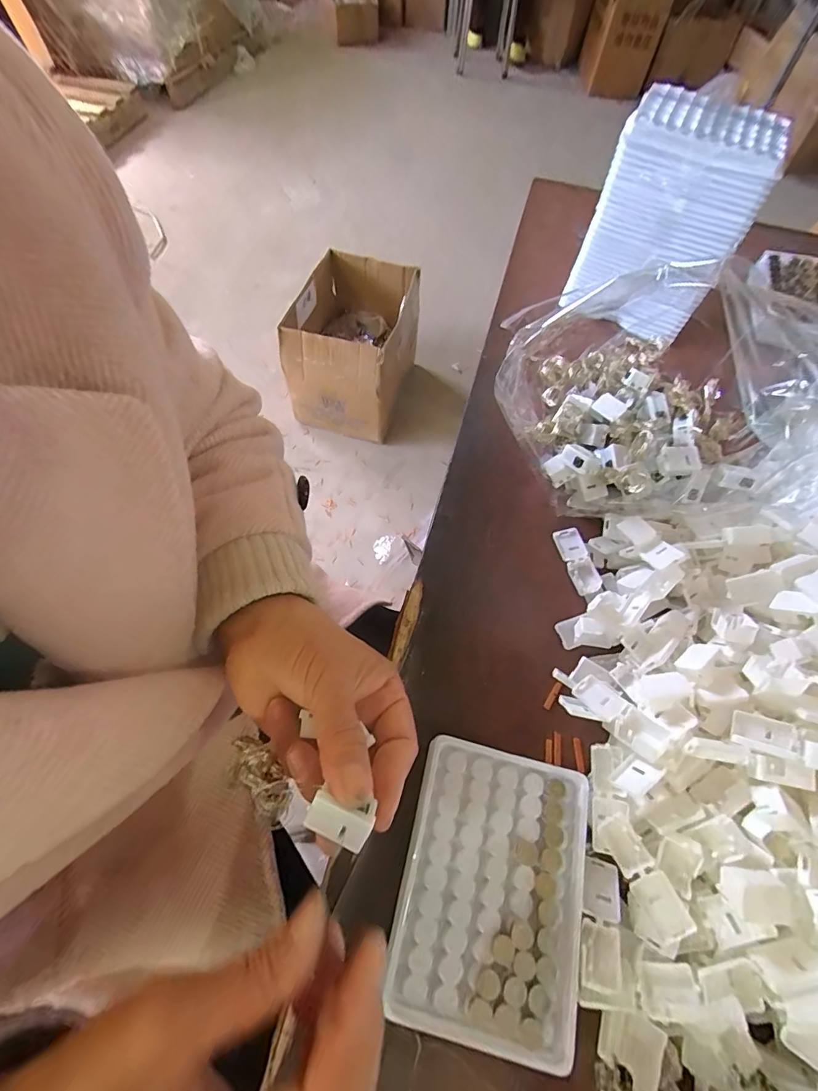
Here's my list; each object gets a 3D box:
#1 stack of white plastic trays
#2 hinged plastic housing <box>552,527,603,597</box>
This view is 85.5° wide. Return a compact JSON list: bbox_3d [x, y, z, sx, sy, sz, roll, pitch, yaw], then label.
[{"bbox_3d":[0.250,-0.308,0.430,0.130,0.157,0.091,35,66,15],"label":"stack of white plastic trays"},{"bbox_3d":[0.133,0.011,0.350,0.021,0.011,0.057,-10,63,-8],"label":"hinged plastic housing"}]

